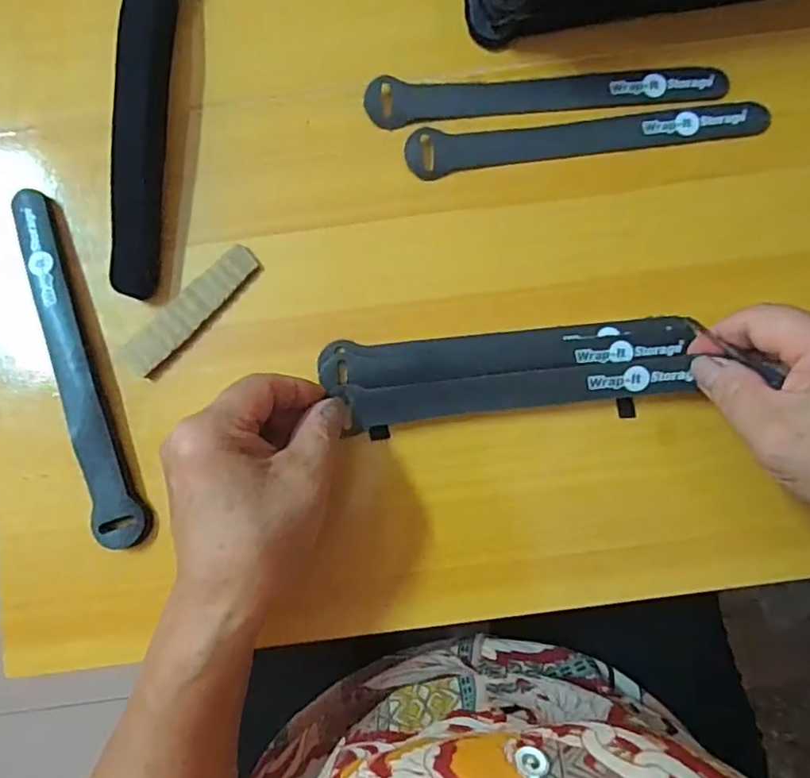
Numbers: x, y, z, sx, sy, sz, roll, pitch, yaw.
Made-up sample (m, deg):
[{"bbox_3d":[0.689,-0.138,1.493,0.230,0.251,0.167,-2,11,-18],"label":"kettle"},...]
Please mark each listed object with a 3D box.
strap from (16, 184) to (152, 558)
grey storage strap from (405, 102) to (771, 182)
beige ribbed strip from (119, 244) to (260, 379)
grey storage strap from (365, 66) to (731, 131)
[{"bbox_3d":[-0.174,-0.014,0.311,0.024,0.011,0.198,-17,84,-2],"label":"strap"},{"bbox_3d":[0.099,-0.138,0.322,0.193,0.006,0.023,-6,84,-1],"label":"grey storage strap"},{"bbox_3d":[-0.115,-0.043,0.317,0.020,0.008,0.087,45,86,4],"label":"beige ribbed strip"},{"bbox_3d":[0.078,-0.162,0.326,0.195,0.008,0.023,-2,84,0],"label":"grey storage strap"}]

